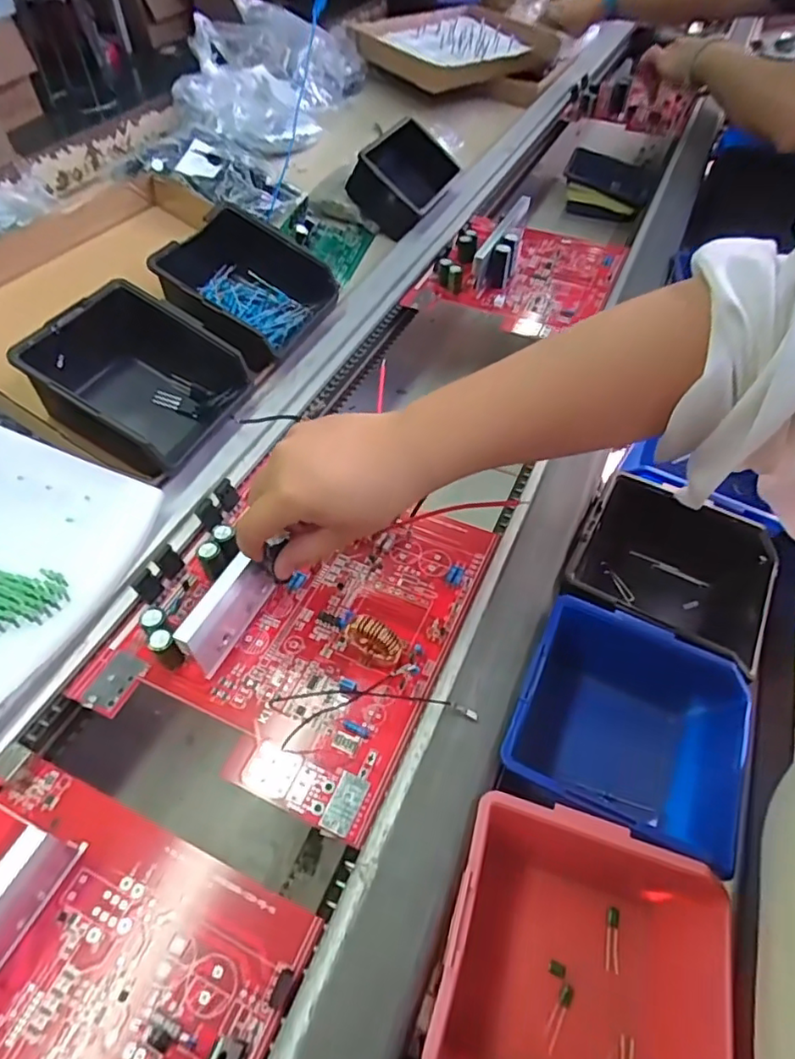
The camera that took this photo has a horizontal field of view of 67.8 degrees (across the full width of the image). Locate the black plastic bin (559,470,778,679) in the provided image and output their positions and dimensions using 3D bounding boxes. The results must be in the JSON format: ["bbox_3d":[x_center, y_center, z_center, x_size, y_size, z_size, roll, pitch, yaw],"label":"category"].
[{"bbox_3d":[0.191,0.041,0.421,0.127,0.077,0.124,22,57,17],"label":"black plastic bin"}]

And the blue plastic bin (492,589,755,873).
[{"bbox_3d":[0.138,0.125,0.356,0.132,0.071,0.121,21,56,16],"label":"blue plastic bin"}]

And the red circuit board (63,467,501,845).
[{"bbox_3d":[-0.064,0.041,0.379,0.195,0.052,0.219,17,53,18],"label":"red circuit board"}]

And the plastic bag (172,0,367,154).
[{"bbox_3d":[-0.182,-0.656,0.843,0.196,0.112,0.329,8,54,7],"label":"plastic bag"}]

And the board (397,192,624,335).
[{"bbox_3d":[0.136,-0.292,0.646,0.190,0.059,0.208,22,56,17],"label":"board"}]

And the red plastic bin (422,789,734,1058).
[{"bbox_3d":[0.093,0.214,0.284,0.135,0.079,0.119,14,55,11],"label":"red plastic bin"}]

